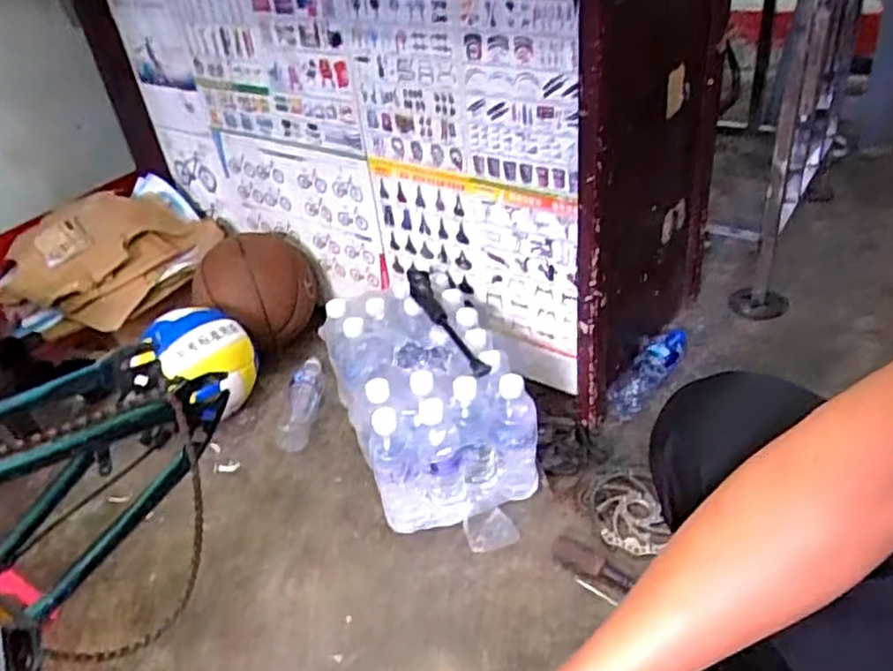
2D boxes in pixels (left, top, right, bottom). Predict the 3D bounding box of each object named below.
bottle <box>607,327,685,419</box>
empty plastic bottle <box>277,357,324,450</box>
[{"bbox_3d":[0.353,0.064,1.226,0.053,0.055,0.237,22,45,34],"label":"bottle"},{"bbox_3d":[-0.254,0.118,1.258,0.055,0.062,0.201,-3,36,6],"label":"empty plastic bottle"}]

